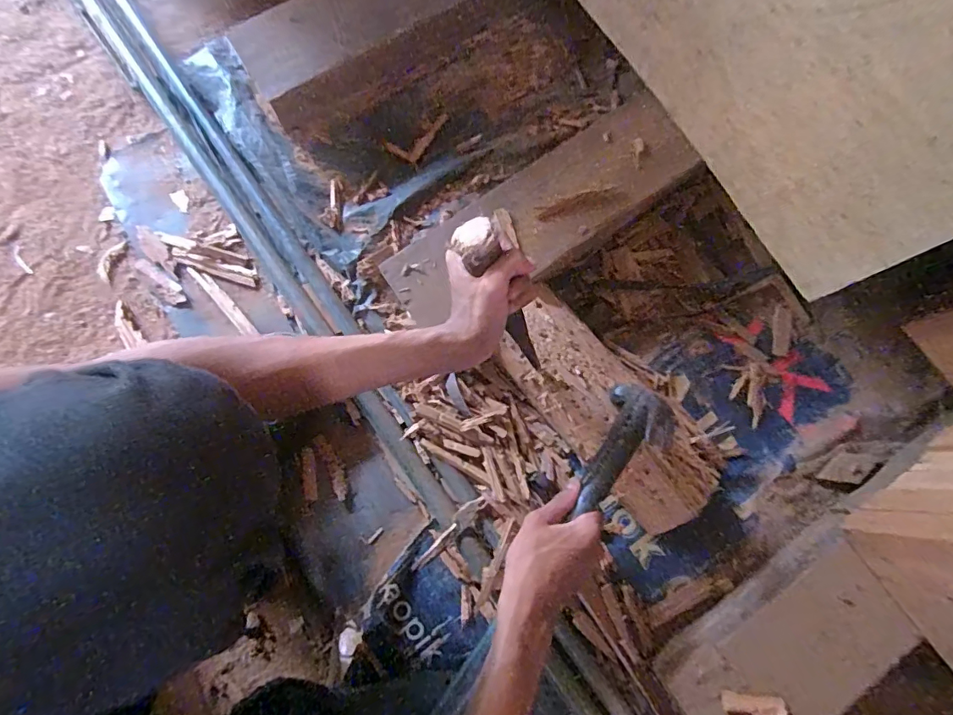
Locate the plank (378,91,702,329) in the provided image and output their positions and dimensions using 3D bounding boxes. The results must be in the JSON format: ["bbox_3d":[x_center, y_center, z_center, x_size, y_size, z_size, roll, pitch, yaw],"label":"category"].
[{"bbox_3d":[0.077,-0.165,0.598,0.388,0.055,0.122,-33,82,-8],"label":"plank"}]

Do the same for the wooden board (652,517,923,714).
[{"bbox_3d":[0.302,0.291,0.504,0.232,0.063,0.115,-35,78,-9],"label":"wooden board"}]

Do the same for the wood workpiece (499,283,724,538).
[{"bbox_3d":[0.153,0.054,0.570,0.126,0.069,0.282,-39,83,-9],"label":"wood workpiece"}]

